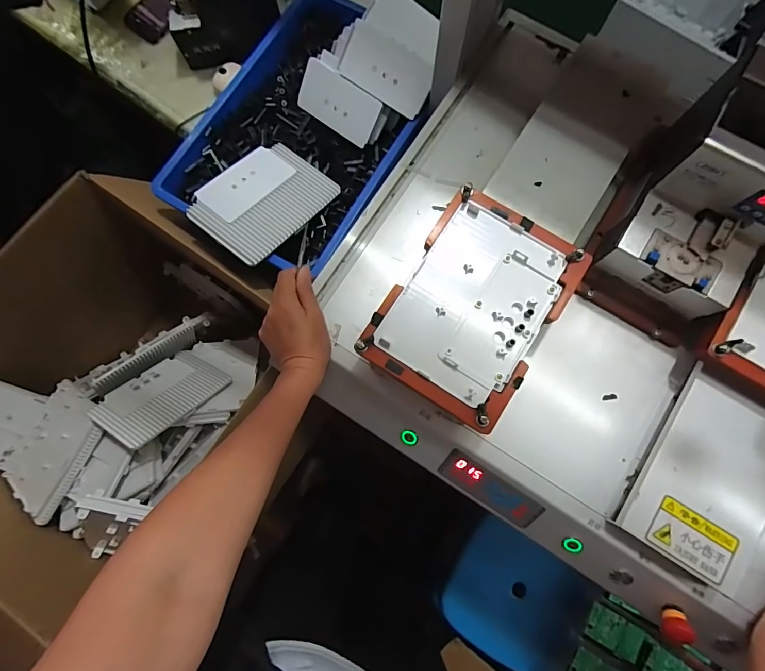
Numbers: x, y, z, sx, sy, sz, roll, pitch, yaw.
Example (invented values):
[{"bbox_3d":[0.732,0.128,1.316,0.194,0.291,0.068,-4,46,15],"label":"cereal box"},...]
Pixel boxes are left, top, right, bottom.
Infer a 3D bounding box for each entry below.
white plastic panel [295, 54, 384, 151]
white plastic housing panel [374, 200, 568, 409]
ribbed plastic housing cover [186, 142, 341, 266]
[{"bbox_3d":[-0.070,-0.366,0.649,0.134,0.009,0.074,35,125,3],"label":"white plastic panel"},{"bbox_3d":[0.096,-0.035,0.427,0.137,0.007,0.187,32,80,6],"label":"white plastic housing panel"},{"bbox_3d":[-0.173,-0.199,0.606,0.139,0.023,0.192,38,65,6],"label":"ribbed plastic housing cover"}]

